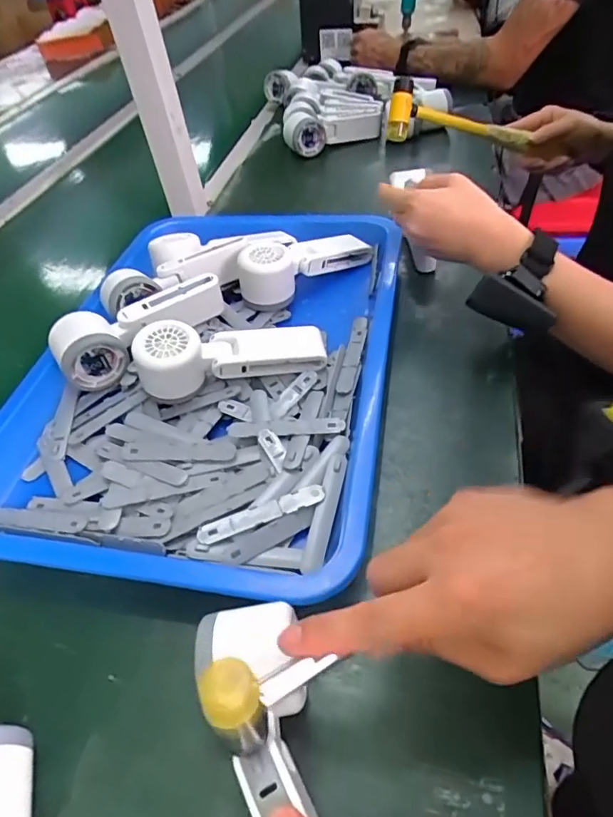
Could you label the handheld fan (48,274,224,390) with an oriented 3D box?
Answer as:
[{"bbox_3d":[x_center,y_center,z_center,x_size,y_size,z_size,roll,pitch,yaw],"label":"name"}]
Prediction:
[{"bbox_3d":[-0.155,-0.079,0.486,0.165,0.048,0.052,-29,51,-17],"label":"handheld fan"}]

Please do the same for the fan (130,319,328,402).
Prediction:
[{"bbox_3d":[-0.064,-0.050,0.447,0.167,0.057,0.045,-13,48,-4],"label":"fan"}]

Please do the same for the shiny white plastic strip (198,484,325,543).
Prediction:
[{"bbox_3d":[-0.032,0.077,0.368,0.093,0.010,0.017,-20,47,-9],"label":"shiny white plastic strip"}]

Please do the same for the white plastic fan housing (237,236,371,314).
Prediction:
[{"bbox_3d":[-0.003,-0.165,0.554,0.161,0.055,0.061,-35,53,-22],"label":"white plastic fan housing"}]

